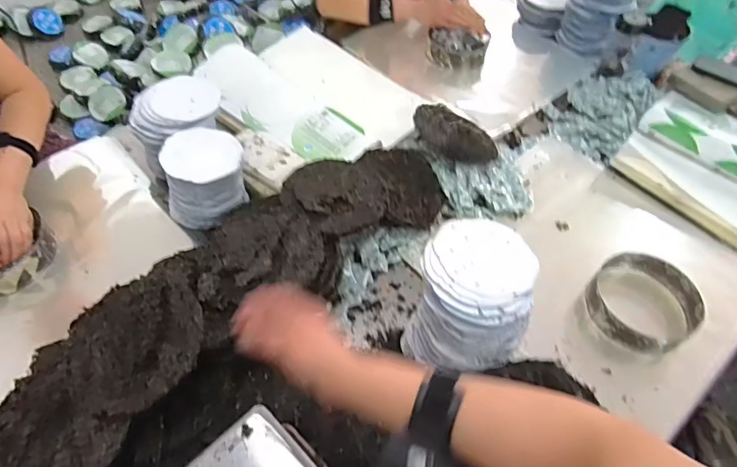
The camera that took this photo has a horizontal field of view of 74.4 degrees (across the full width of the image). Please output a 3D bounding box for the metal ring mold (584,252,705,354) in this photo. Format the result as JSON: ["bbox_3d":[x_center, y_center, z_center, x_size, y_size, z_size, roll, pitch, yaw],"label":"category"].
[{"bbox_3d":[0.488,0.119,0.858,0.186,0.047,0.173,2,52,-2],"label":"metal ring mold"}]

